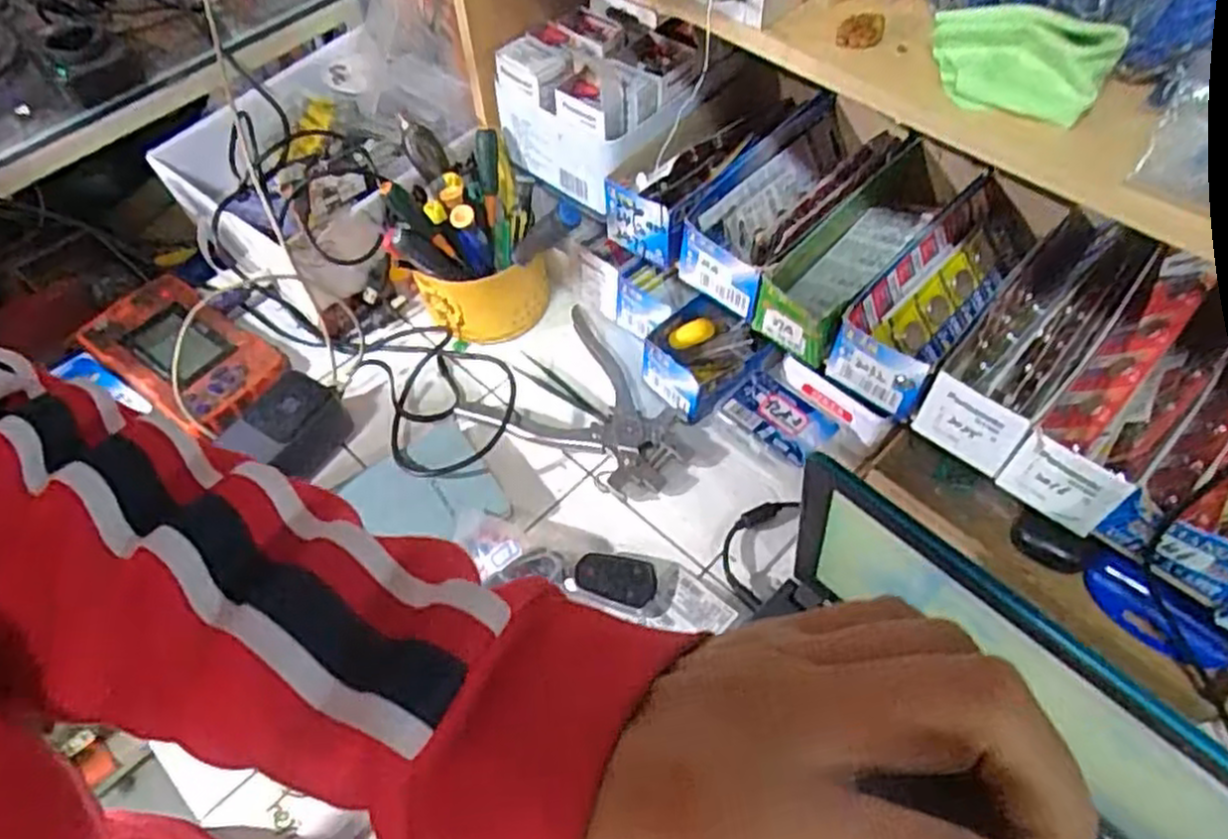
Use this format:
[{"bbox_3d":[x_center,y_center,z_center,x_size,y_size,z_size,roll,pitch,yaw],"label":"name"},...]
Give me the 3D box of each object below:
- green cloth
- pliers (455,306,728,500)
[{"bbox_3d":[0.191,-0.169,0.365,0.080,0.046,0.013,21,16,24],"label":"green cloth"},{"bbox_3d":[-0.018,0.010,0.617,0.126,0.014,0.172,-44,78,-4],"label":"pliers"}]

